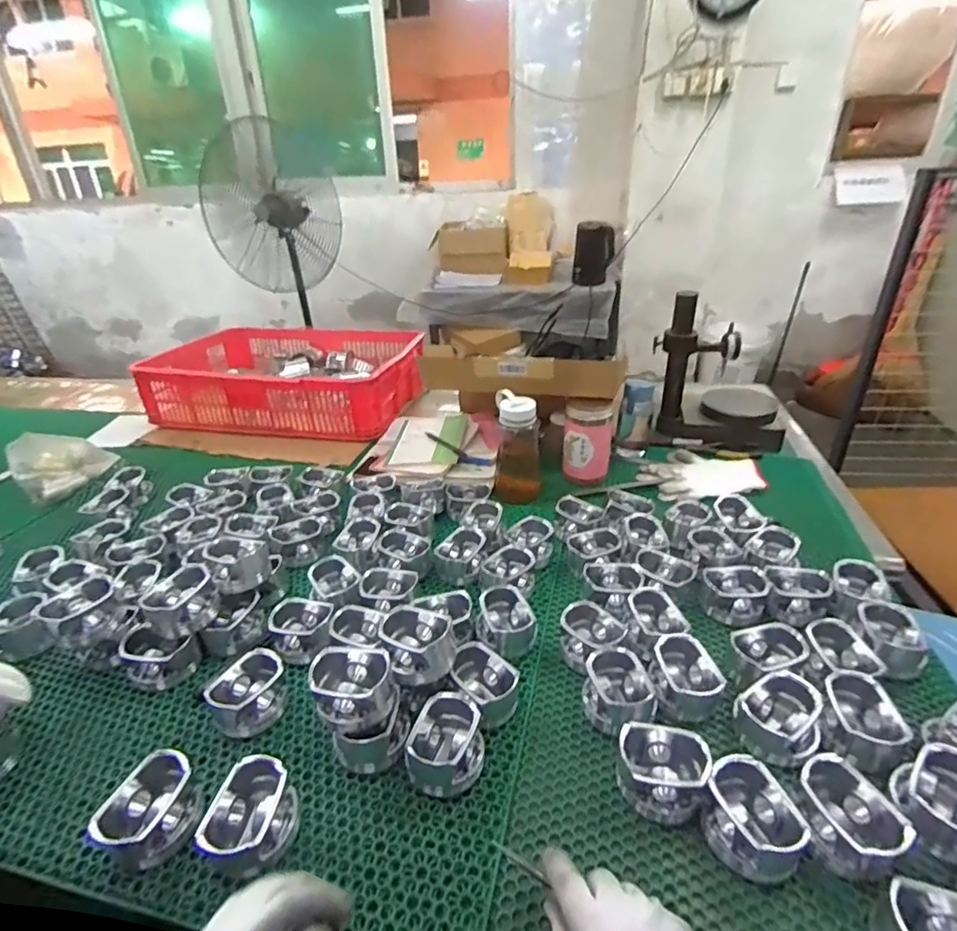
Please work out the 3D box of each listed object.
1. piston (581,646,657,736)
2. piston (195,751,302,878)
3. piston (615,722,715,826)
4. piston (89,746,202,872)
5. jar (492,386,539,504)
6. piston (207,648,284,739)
[{"bbox_3d":[0.146,0.241,0.555,0.074,0.055,0.076,-26,35,-37],"label":"piston"},{"bbox_3d":[-0.194,0.305,0.453,0.063,0.058,0.070,8,29,20],"label":"piston"},{"bbox_3d":[0.168,0.277,0.483,0.074,0.052,0.063,4,28,13],"label":"piston"},{"bbox_3d":[-0.284,0.305,0.462,0.066,0.048,0.076,9,29,22],"label":"piston"},{"bbox_3d":[0.066,-0.033,0.927,0.077,0.178,0.070,-2,27,2],"label":"jar"},{"bbox_3d":[-0.244,0.245,0.567,0.064,0.053,0.073,15,32,31],"label":"piston"}]

